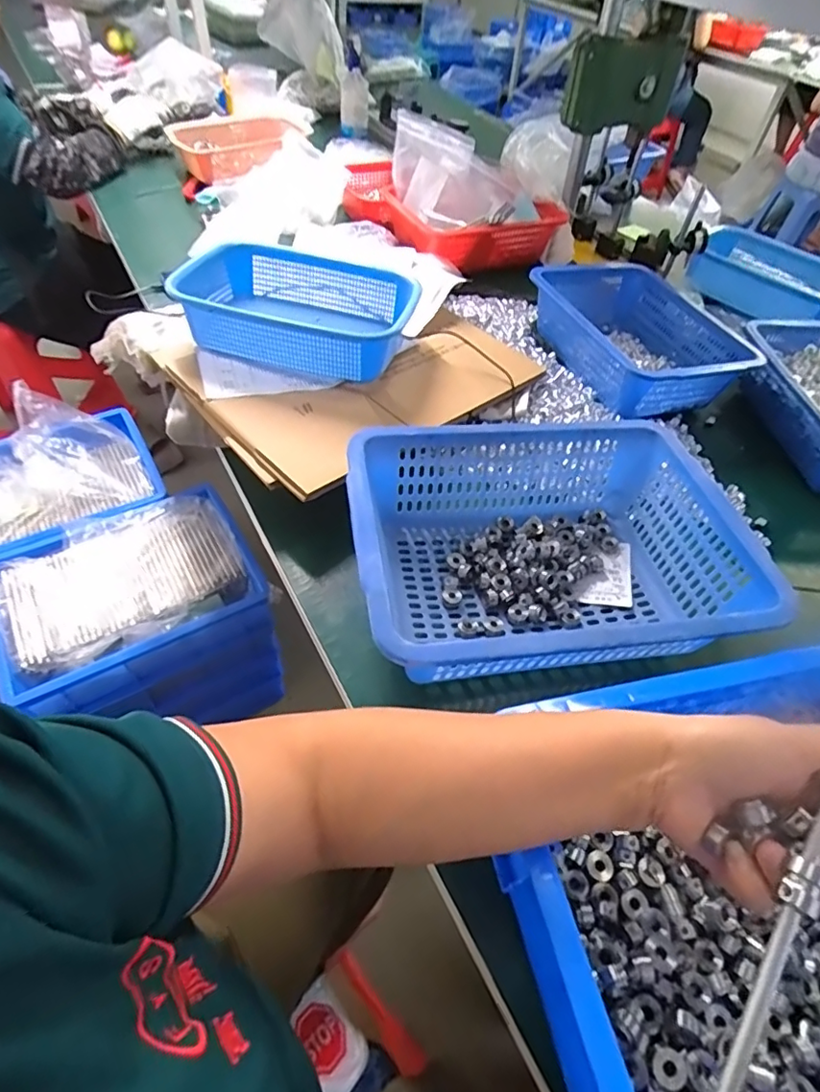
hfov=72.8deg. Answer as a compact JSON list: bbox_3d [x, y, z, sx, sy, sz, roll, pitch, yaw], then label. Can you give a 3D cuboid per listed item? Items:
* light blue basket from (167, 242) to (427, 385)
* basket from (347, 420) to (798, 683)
[{"bbox_3d":[-0.149,-0.327,0.749,0.310,0.072,0.237,9,51,1],"label":"light blue basket"},{"bbox_3d":[0.124,0.010,0.549,0.347,0.130,0.259,-4,52,-10],"label":"basket"}]

